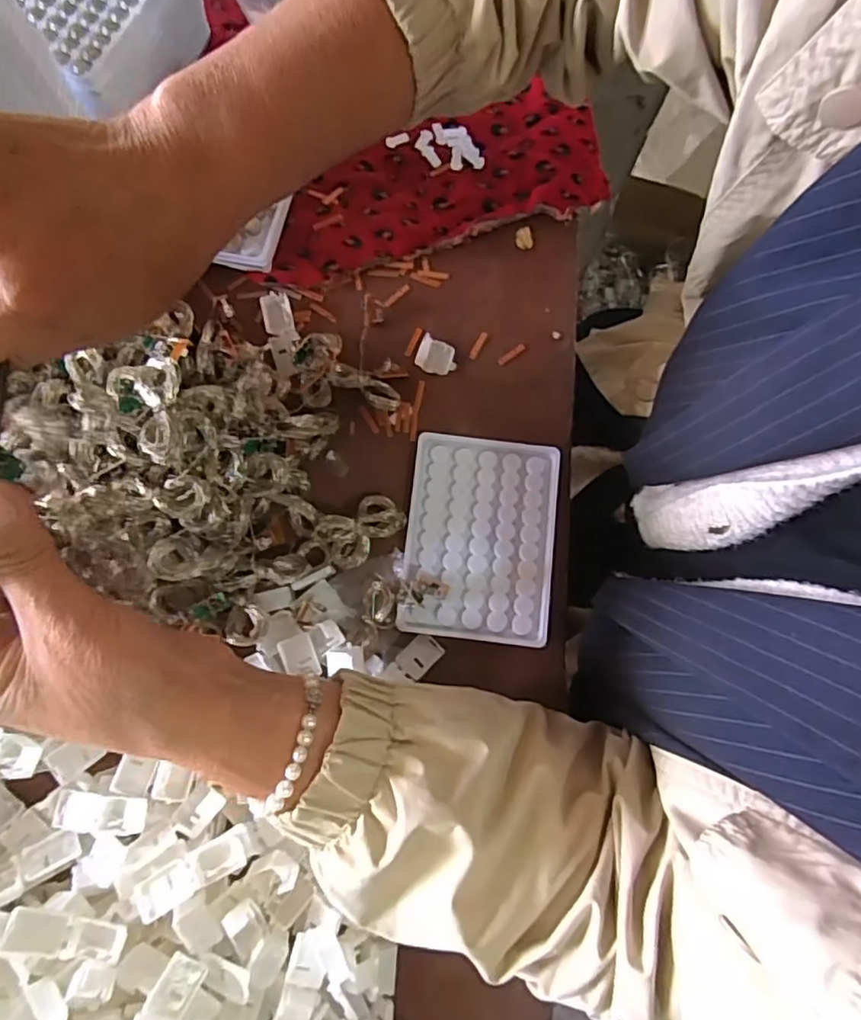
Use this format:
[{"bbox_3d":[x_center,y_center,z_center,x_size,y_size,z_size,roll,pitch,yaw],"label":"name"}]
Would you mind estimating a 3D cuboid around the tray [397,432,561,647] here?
[{"bbox_3d":[0.033,0.017,0.388,0.094,0.008,0.129,7,78,0],"label":"tray"}]

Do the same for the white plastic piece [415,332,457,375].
[{"bbox_3d":[0.005,-0.107,0.411,0.027,0.009,0.024,12,78,1],"label":"white plastic piece"}]

